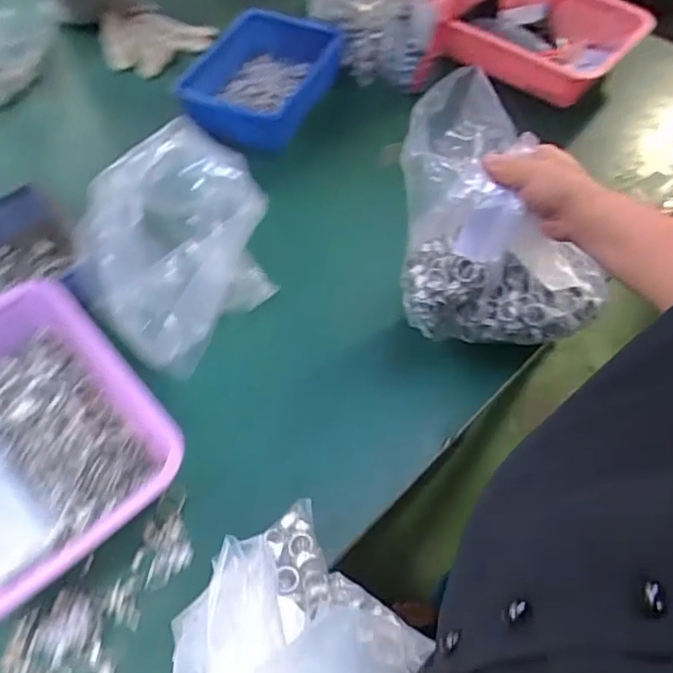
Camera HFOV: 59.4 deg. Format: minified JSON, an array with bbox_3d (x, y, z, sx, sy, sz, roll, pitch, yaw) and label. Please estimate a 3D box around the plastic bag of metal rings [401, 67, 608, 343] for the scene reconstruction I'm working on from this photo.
[{"bbox_3d":[0.166,-0.116,0.584,0.200,0.189,0.156,5,56,4],"label":"plastic bag of metal rings"}]

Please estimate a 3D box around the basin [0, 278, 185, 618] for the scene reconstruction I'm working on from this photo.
[{"bbox_3d":[-0.309,0.099,0.584,0.230,0.095,0.303,-36,63,-22],"label":"basin"}]

